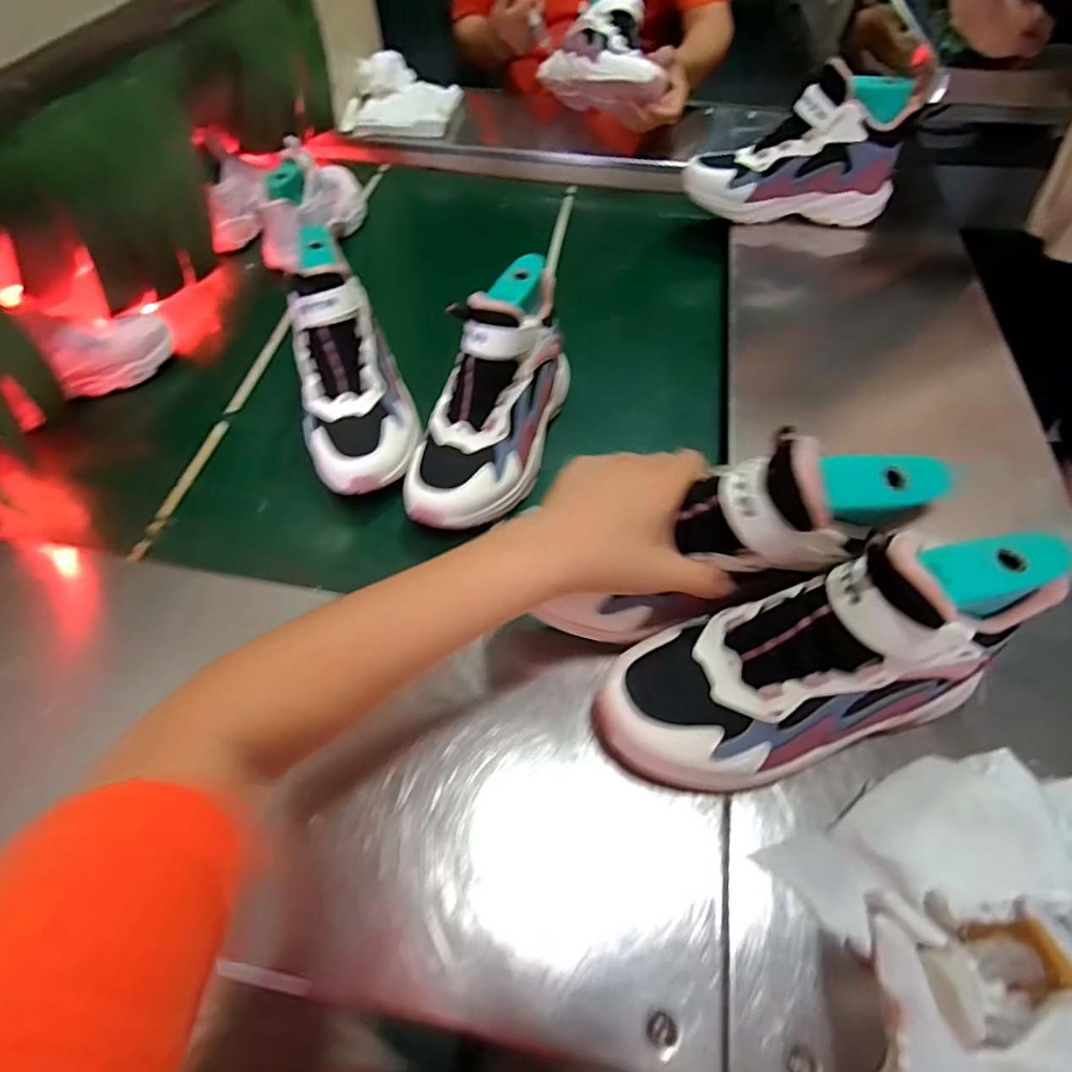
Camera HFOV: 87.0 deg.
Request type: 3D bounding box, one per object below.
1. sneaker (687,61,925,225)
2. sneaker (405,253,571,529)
[{"bbox_3d":[0.325,-0.485,0.710,0.249,0.146,0.075,2,51,4],"label":"sneaker"},{"bbox_3d":[-0.037,-0.134,0.525,0.095,0.145,0.245,14,53,14],"label":"sneaker"}]

